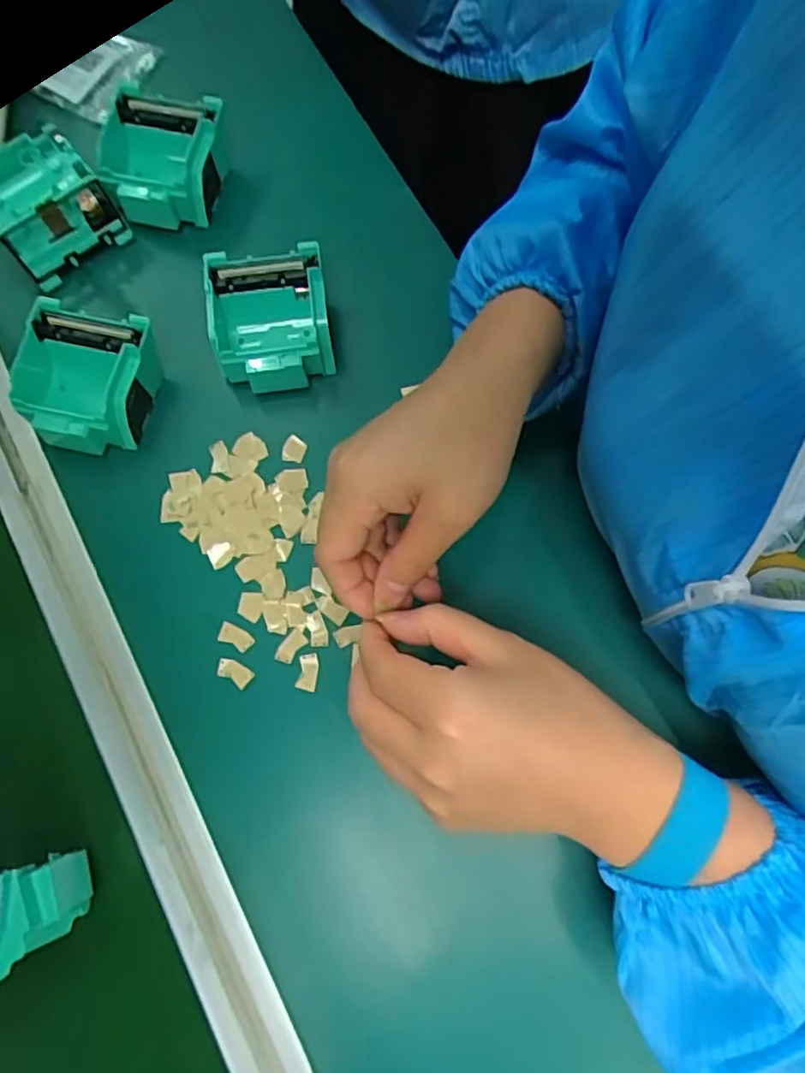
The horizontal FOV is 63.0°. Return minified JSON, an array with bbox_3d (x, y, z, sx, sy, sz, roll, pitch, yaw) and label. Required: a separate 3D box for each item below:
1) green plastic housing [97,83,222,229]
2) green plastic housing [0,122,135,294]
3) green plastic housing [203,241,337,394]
[{"bbox_3d":[-0.156,-0.244,0.430,0.075,0.040,0.074,7,77,2],"label":"green plastic housing"},{"bbox_3d":[-0.228,-0.211,0.423,0.071,0.042,0.072,-39,79,-8],"label":"green plastic housing"},{"bbox_3d":[-0.082,-0.134,0.407,0.072,0.039,0.084,-8,76,-1],"label":"green plastic housing"}]

